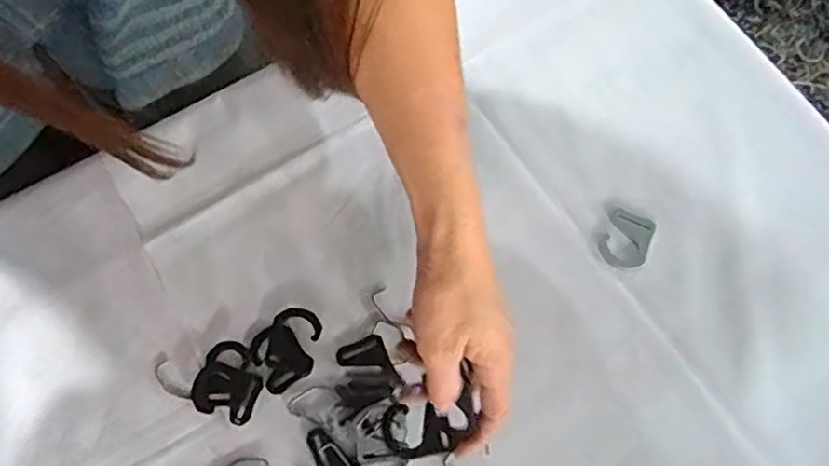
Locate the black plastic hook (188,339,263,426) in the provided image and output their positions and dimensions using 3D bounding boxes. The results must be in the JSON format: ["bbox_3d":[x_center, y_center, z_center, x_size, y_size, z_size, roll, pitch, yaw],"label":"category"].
[{"bbox_3d":[-0.127,0.101,0.429,0.044,0.004,0.050,16,72,7],"label":"black plastic hook"}]

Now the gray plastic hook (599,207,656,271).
[{"bbox_3d":[0.155,0.005,0.459,0.034,0.004,0.044,23,73,9],"label":"gray plastic hook"}]

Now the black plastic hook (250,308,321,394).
[{"bbox_3d":[-0.088,0.079,0.435,0.051,0.004,0.046,-33,73,-10],"label":"black plastic hook"}]

